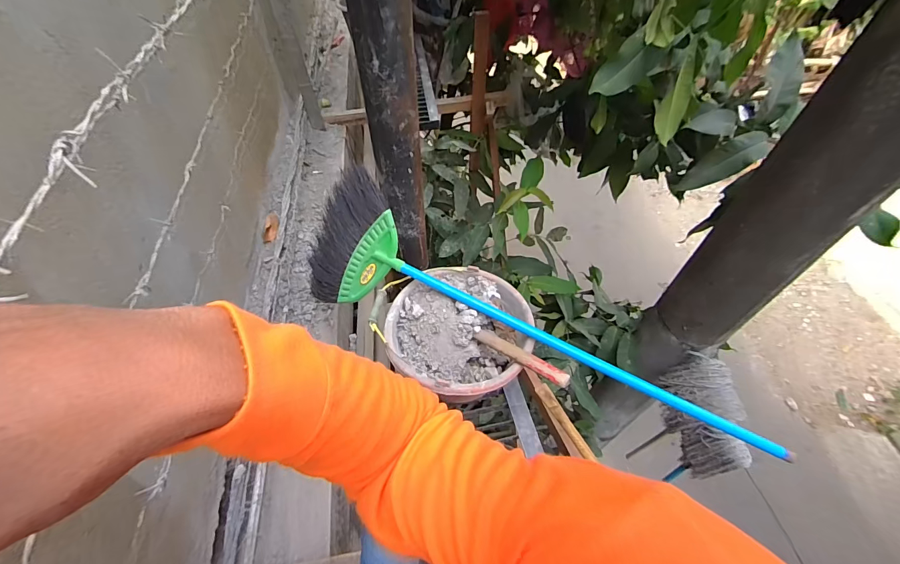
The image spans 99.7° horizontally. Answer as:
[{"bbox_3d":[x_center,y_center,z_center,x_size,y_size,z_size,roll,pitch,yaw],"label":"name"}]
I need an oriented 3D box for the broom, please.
[{"bbox_3d":[0.129,0.011,0.713,0.916,0.295,0.063,16,18,14],"label":"broom"}]

